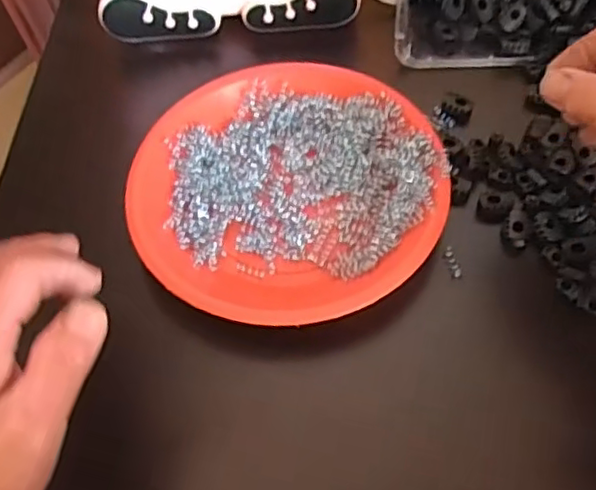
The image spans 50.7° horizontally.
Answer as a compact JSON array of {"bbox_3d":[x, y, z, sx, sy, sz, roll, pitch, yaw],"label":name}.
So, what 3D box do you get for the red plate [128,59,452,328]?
[{"bbox_3d":[-0.009,-0.043,0.403,0.185,0.026,0.193,-1,59,2],"label":"red plate"}]

